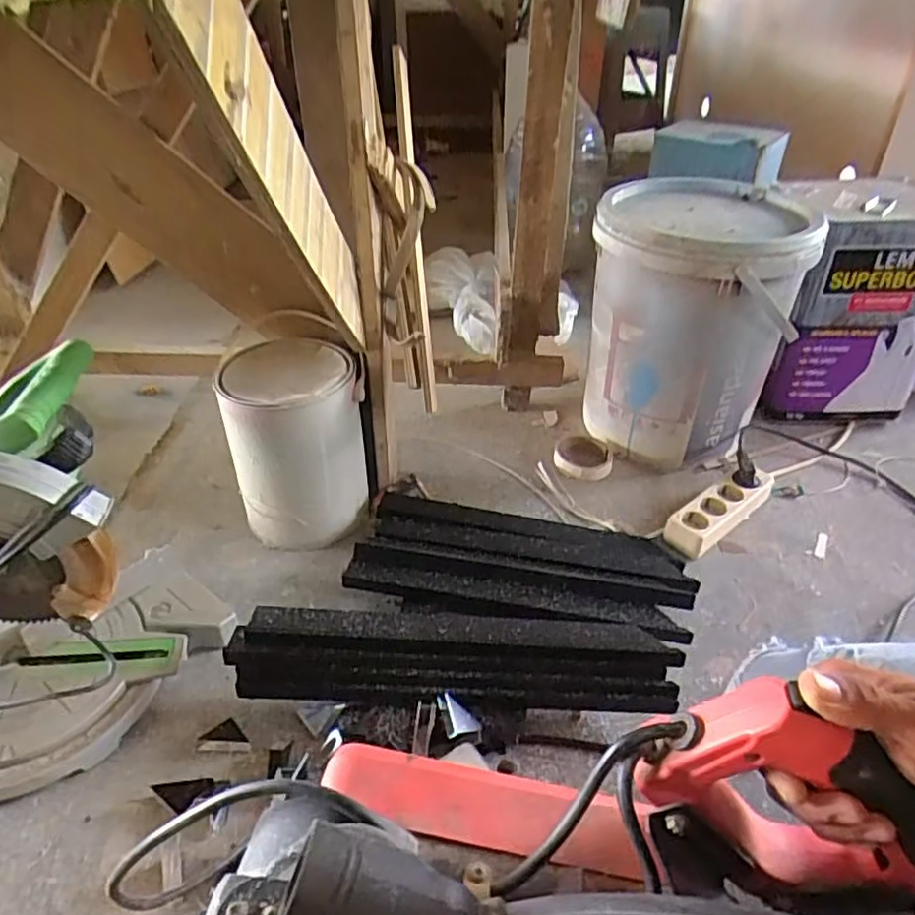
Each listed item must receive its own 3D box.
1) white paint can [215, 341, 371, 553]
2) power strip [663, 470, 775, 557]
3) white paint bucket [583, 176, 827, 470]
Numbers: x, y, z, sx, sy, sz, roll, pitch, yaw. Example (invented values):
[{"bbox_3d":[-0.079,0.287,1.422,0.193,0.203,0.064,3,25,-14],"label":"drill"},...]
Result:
[{"bbox_3d":[-0.218,-0.014,0.914,0.170,0.242,0.176,1,36,-1],"label":"white paint can"},{"bbox_3d":[0.374,0.068,0.939,0.198,0.039,0.059,-25,43,-31],"label":"power strip"},{"bbox_3d":[0.350,-0.197,1.041,0.289,0.375,0.284,13,38,15],"label":"white paint bucket"}]

